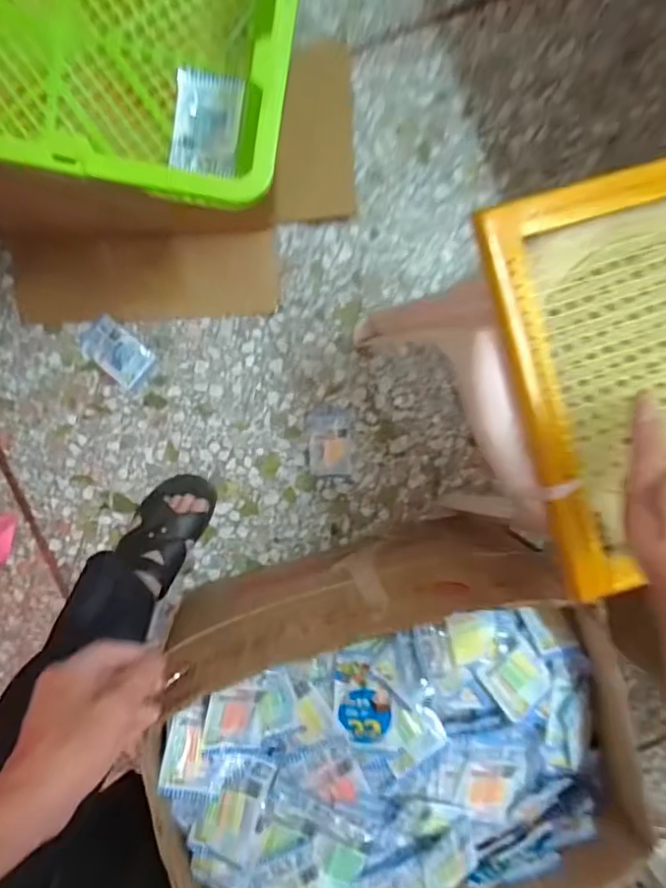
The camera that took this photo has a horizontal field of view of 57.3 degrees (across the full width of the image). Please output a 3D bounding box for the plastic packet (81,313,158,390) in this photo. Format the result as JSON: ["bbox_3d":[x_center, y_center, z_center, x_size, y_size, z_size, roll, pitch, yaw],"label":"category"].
[{"bbox_3d":[-0.327,-0.138,0.930,0.109,0.009,0.066,41,91,-8],"label":"plastic packet"}]

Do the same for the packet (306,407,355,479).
[{"bbox_3d":[-0.003,0.000,0.974,0.073,0.011,0.110,-1,96,-5],"label":"packet"}]

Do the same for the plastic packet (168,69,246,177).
[{"bbox_3d":[-0.132,-0.339,0.643,0.067,0.012,0.104,6,95,-6],"label":"plastic packet"}]

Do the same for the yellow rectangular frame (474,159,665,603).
[{"bbox_3d":[0.293,-0.059,0.539,0.289,0.038,0.352,-16,98,-5],"label":"yellow rectangular frame"}]

